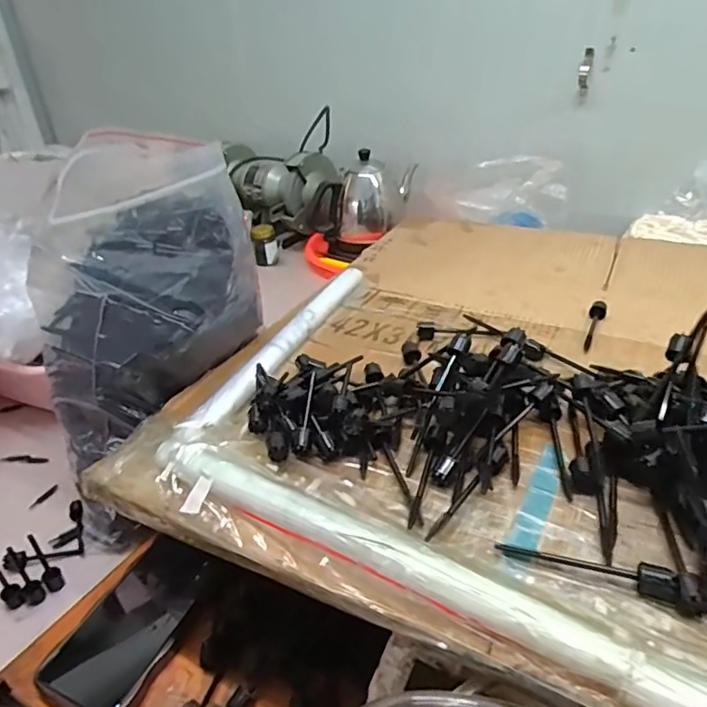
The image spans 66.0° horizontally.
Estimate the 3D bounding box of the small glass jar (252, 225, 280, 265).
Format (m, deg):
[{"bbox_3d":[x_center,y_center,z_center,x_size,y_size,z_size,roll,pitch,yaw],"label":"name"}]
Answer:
[{"bbox_3d":[-0.163,-0.203,1.018,0.048,0.068,0.046,-8,32,-7],"label":"small glass jar"}]

